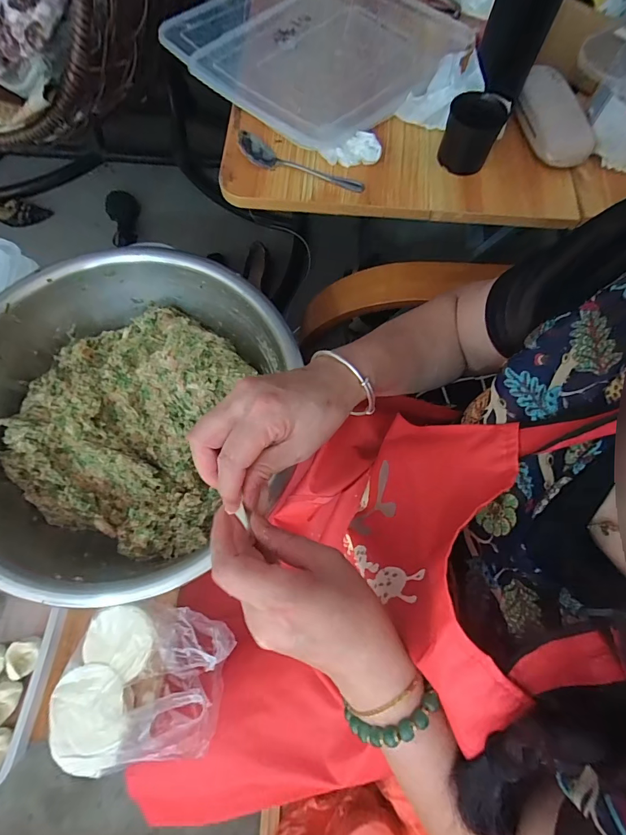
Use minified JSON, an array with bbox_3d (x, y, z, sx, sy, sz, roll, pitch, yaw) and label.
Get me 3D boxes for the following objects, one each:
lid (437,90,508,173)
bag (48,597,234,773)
[{"bbox_3d":[0.185,-0.333,0.460,0.059,0.058,0.055,1,70,-1],"label":"lid"},{"bbox_3d":[-0.185,0.290,0.429,0.167,0.055,0.156,11,70,2],"label":"bag"}]

